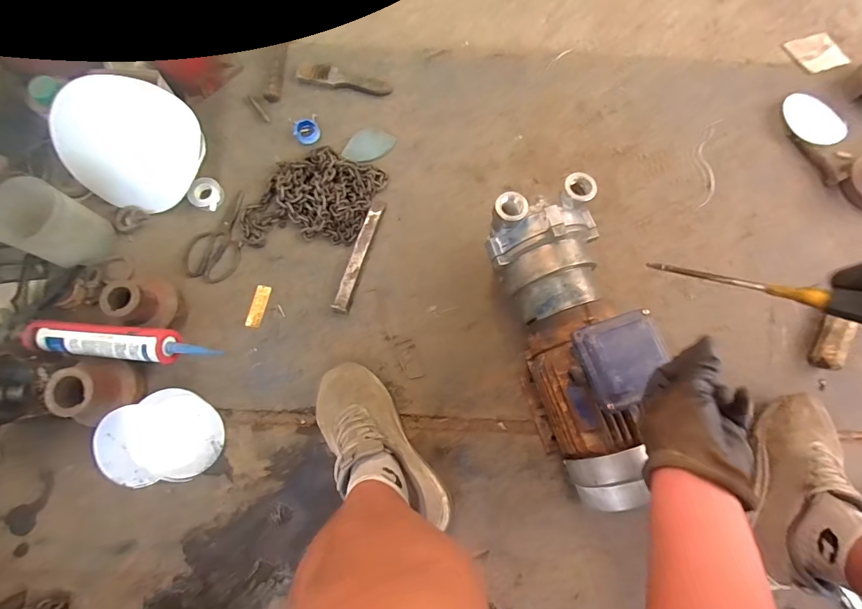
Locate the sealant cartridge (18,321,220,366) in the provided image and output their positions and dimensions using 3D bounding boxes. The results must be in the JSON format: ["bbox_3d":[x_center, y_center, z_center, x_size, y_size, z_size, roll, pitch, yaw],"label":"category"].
[{"bbox_3d":[-0.502,0.061,0.668,0.308,0.042,0.056,4,77,1],"label":"sealant cartridge"}]

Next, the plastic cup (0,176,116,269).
[{"bbox_3d":[-0.637,-0.132,0.706,0.115,0.125,0.113,26,76,5],"label":"plastic cup"}]

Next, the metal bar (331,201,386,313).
[{"bbox_3d":[-0.131,-0.092,0.767,0.027,0.015,0.222,16,75,3],"label":"metal bar"}]

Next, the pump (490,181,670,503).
[{"bbox_3d":[0.207,0.051,0.619,0.163,0.209,0.452,-9,78,-4],"label":"pump"}]

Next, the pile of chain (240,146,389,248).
[{"bbox_3d":[-0.223,-0.194,0.785,0.201,0.033,0.232,26,76,5],"label":"pile of chain"}]

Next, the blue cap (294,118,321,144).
[{"bbox_3d":[-0.246,-0.346,0.834,0.048,0.019,0.047,0,75,-1],"label":"blue cap"}]

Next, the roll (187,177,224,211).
[{"bbox_3d":[-0.425,-0.211,0.793,0.054,0.019,0.061,28,76,6],"label":"roll"}]

